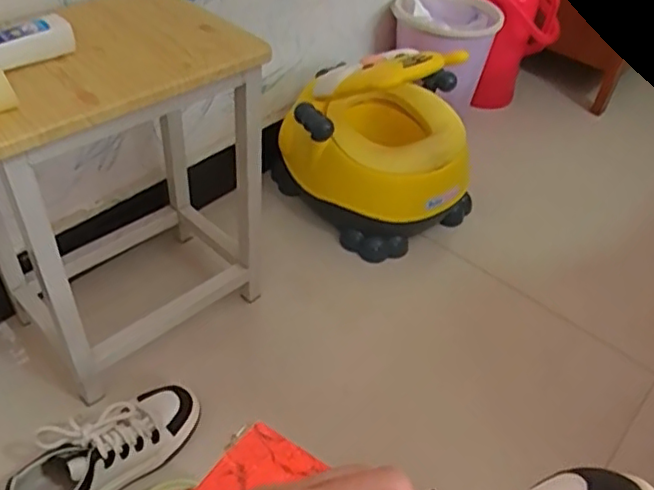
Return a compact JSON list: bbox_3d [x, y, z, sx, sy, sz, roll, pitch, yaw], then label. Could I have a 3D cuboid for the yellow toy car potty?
[{"bbox_3d":[0.095,-0.196,1.097,0.306,0.309,0.300,-20,49,-25],"label":"yellow toy car potty"}]

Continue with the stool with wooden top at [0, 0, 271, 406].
[{"bbox_3d":[-0.283,-0.069,0.810,0.315,0.432,0.251,-31,55,-33],"label":"stool with wooden top"}]

